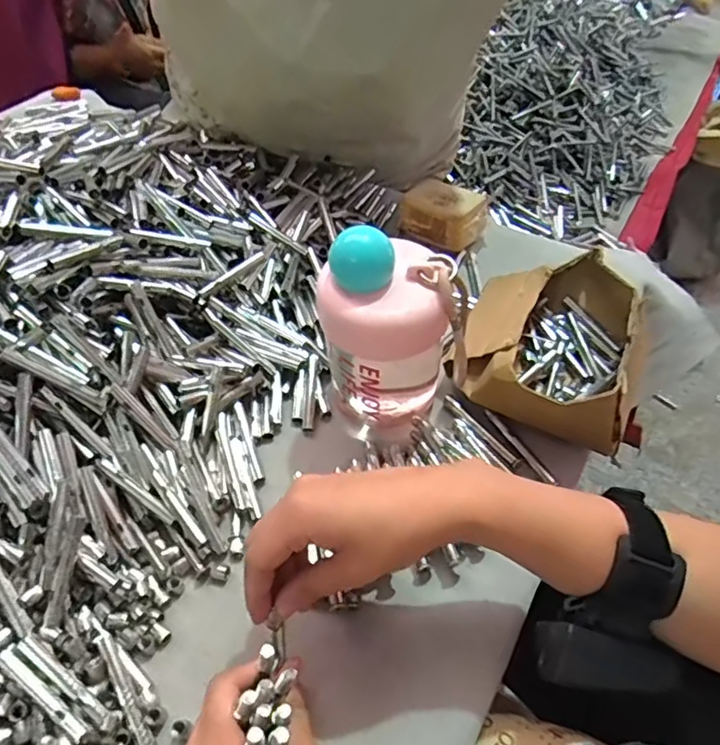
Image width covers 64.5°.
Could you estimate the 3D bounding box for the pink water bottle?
[{"bbox_3d":[0.023,-0.029,0.407,0.101,0.133,0.079,-20,53,-16],"label":"pink water bottle"}]

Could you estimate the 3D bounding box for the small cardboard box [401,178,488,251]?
[{"bbox_3d":[0.088,-0.165,0.592,0.086,0.039,0.058,28,55,22],"label":"small cardboard box"}]

